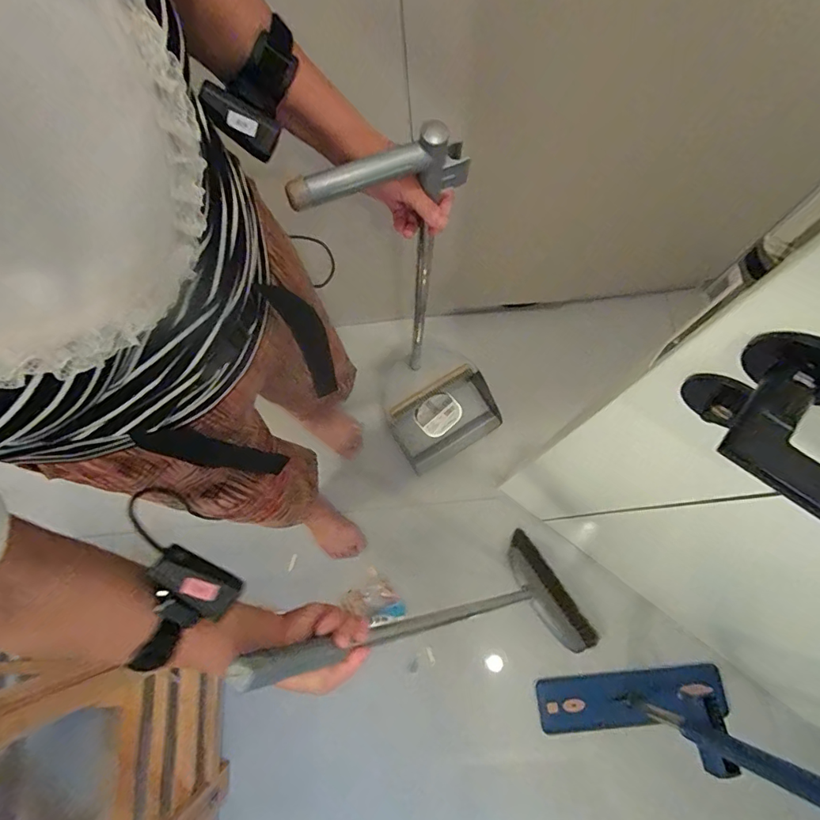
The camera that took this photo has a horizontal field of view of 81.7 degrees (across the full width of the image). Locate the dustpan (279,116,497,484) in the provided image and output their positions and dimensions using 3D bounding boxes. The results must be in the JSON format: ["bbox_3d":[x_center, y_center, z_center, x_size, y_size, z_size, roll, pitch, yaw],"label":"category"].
[{"bbox_3d":[0.027,-0.102,0.895,0.266,0.946,0.222,-41,73,-5],"label":"dustpan"}]

